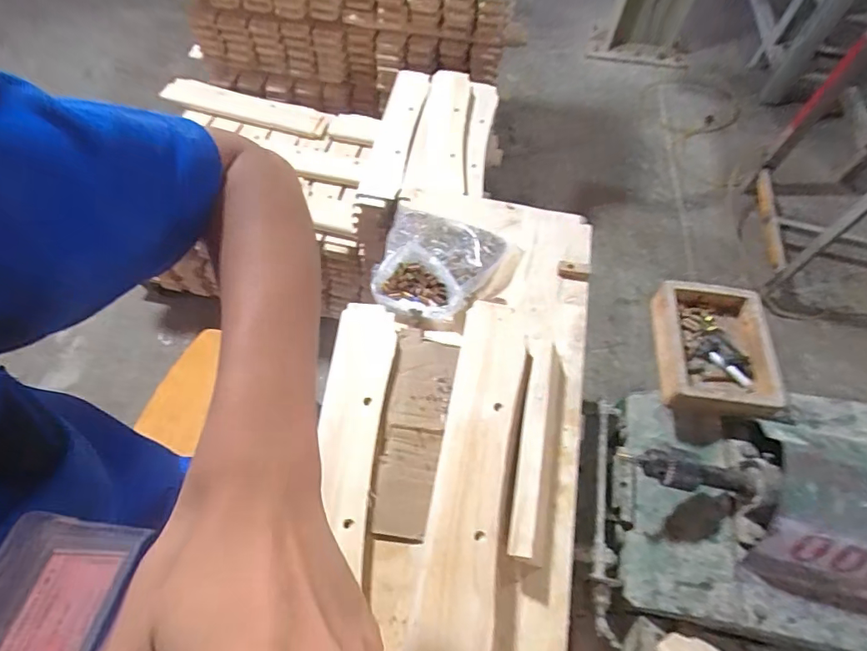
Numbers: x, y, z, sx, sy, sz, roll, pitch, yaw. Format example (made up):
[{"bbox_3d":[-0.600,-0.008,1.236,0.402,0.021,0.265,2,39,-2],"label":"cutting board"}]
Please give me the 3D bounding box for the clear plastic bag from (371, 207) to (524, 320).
[{"bbox_3d":[0.020,-0.102,0.798,0.225,0.055,0.209,16,60,6],"label":"clear plastic bag"}]

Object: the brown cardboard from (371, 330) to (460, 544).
[{"bbox_3d":[-0.025,0.139,0.682,0.084,0.013,0.289,9,59,1],"label":"brown cardboard"}]

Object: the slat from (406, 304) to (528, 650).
[{"bbox_3d":[0.051,0.167,0.606,0.087,0.032,0.449,12,59,3],"label":"slat"}]

